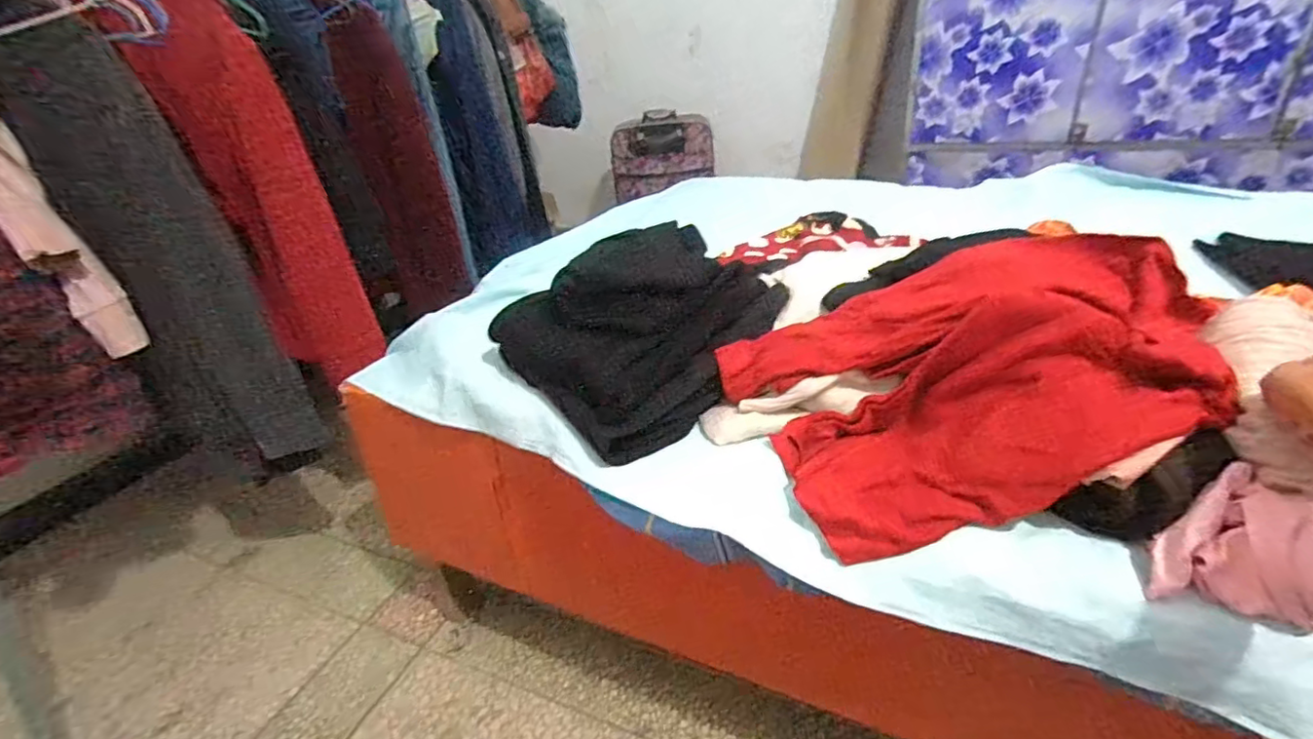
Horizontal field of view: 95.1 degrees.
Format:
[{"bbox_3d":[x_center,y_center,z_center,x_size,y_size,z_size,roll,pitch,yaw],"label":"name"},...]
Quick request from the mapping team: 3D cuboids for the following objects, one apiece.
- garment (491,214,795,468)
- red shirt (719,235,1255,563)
[{"bbox_3d":[-0.020,-0.062,0.759,0.255,0.147,0.321,21,37,37],"label":"garment"},{"bbox_3d":[0.272,0.019,0.571,0.413,0.201,0.221,-1,29,5],"label":"red shirt"}]

